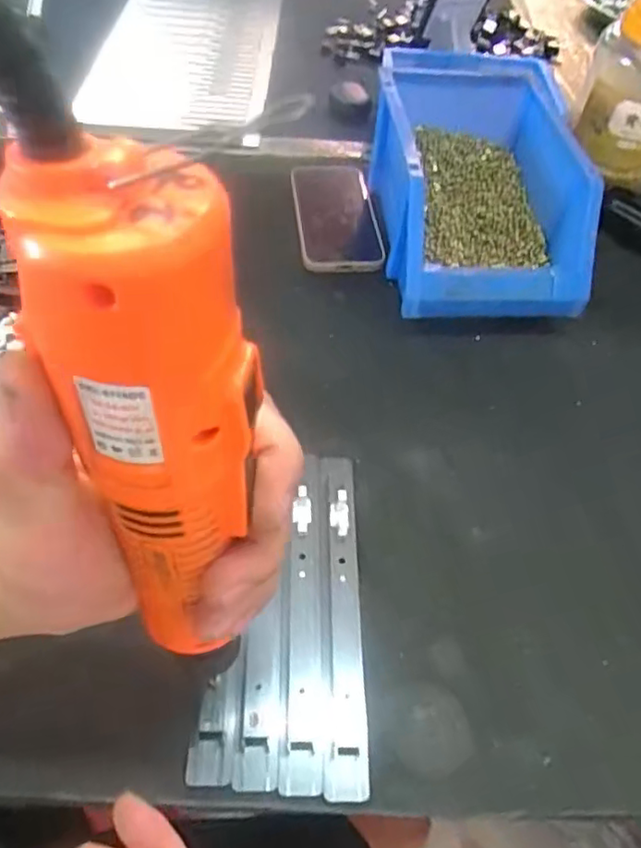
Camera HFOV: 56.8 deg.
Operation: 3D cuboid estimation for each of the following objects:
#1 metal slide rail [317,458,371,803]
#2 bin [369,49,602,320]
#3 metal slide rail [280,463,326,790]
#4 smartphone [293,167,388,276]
[{"bbox_3d":[0.011,0.107,0.362,0.025,0.015,0.206,1,55,-4],"label":"metal slide rail"},{"bbox_3d":[0.140,-0.210,0.551,0.160,0.104,0.258,-2,56,-6],"label":"bin"},{"bbox_3d":[-0.010,0.106,0.361,0.024,0.015,0.201,1,55,-3],"label":"metal slide rail"},{"bbox_3d":[0.014,-0.216,0.599,0.078,0.016,0.170,-3,56,-6],"label":"smartphone"}]

